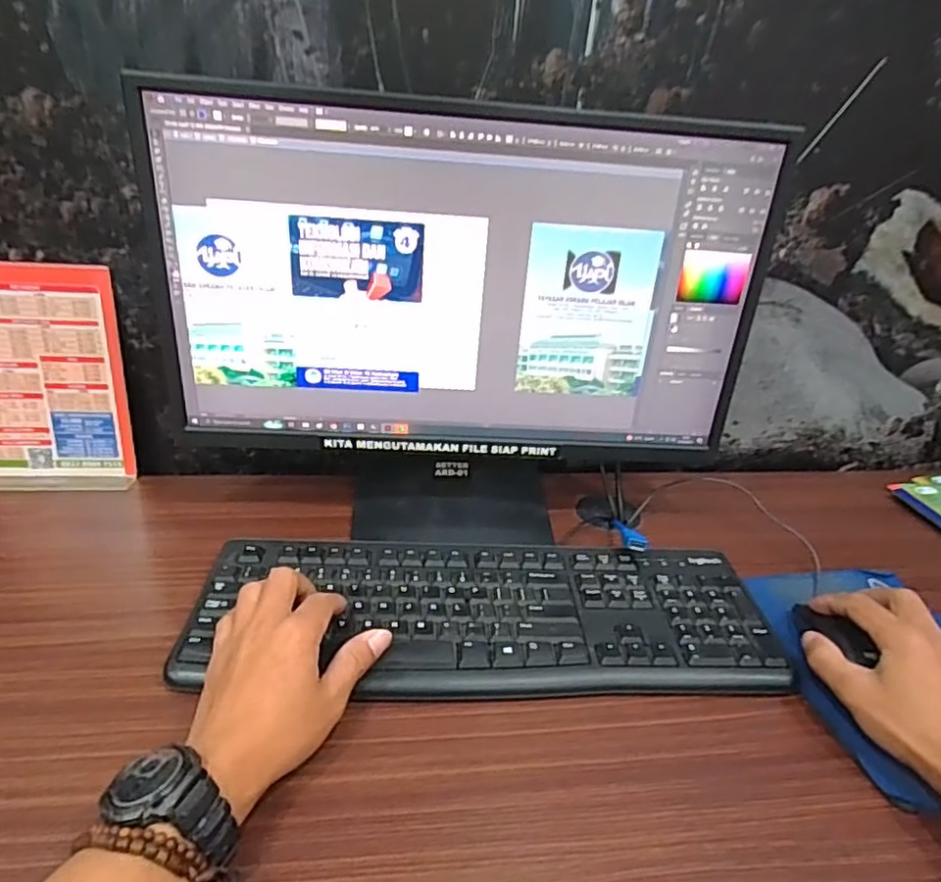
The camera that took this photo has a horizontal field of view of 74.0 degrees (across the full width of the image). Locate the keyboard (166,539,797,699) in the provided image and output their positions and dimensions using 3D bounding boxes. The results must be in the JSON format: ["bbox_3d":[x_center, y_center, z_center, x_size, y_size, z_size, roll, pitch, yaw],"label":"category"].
[{"bbox_3d":[0.012,0.131,0.488,0.430,0.021,0.159,4,27,-1],"label":"keyboard"}]

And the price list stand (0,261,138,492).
[{"bbox_3d":[-0.413,-0.057,0.596,0.148,0.209,0.044,0,27,-9],"label":"price list stand"}]

